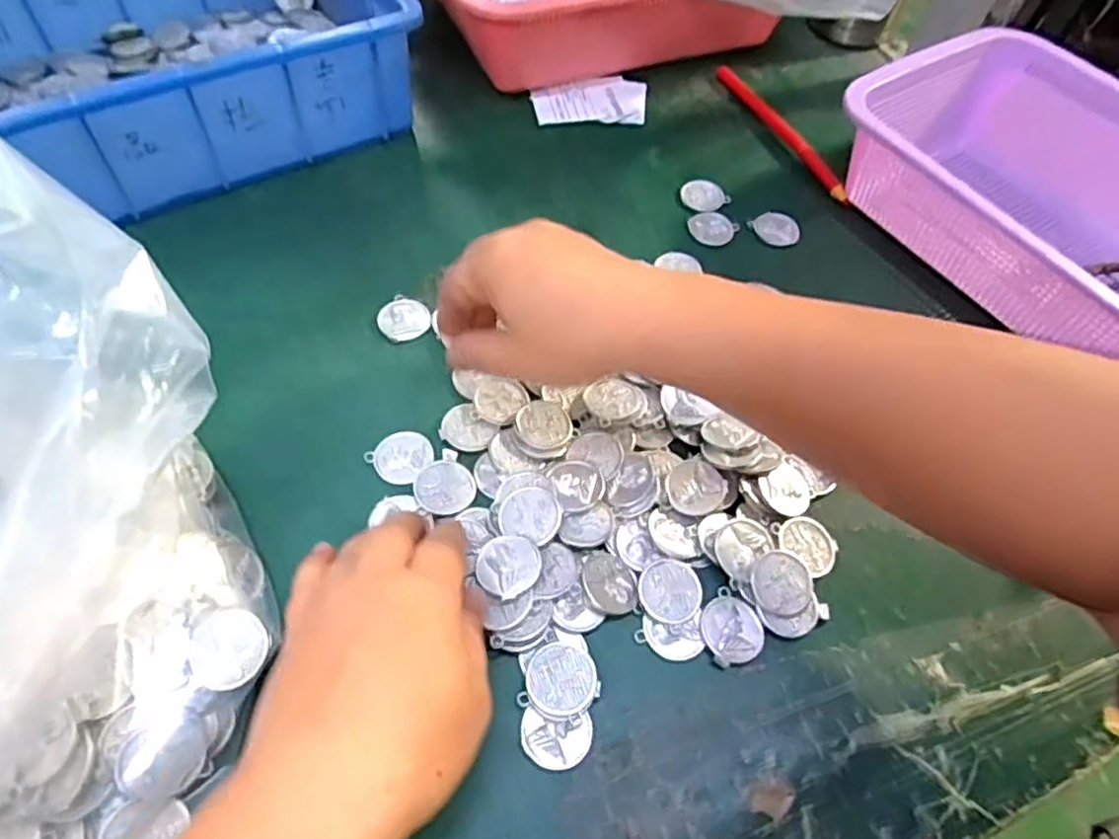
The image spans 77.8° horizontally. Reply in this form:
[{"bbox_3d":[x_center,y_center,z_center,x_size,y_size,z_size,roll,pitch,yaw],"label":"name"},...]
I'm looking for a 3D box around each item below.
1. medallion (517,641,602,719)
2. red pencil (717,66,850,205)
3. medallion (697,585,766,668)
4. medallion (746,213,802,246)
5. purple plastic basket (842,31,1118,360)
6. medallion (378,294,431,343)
[{"bbox_3d":[0.002,0.110,0.294,0.030,0.006,0.031,2,56,-2],"label":"medallion"},{"bbox_3d":[0.167,-0.217,0.518,0.015,0.007,0.164,-19,61,-16],"label":"red pencil"},{"bbox_3d":[0.077,0.093,0.313,0.028,0.004,0.032,-20,61,-17],"label":"medallion"},{"bbox_3d":[0.147,-0.129,0.467,0.028,0.004,0.029,-23,62,-18],"label":"medallion"},{"bbox_3d":[0.314,-0.126,0.434,0.187,0.077,0.261,-29,64,-21],"label":"purple plastic basket"},{"bbox_3d":[-0.090,-0.058,0.401,0.030,0.004,0.029,2,57,-4],"label":"medallion"}]

